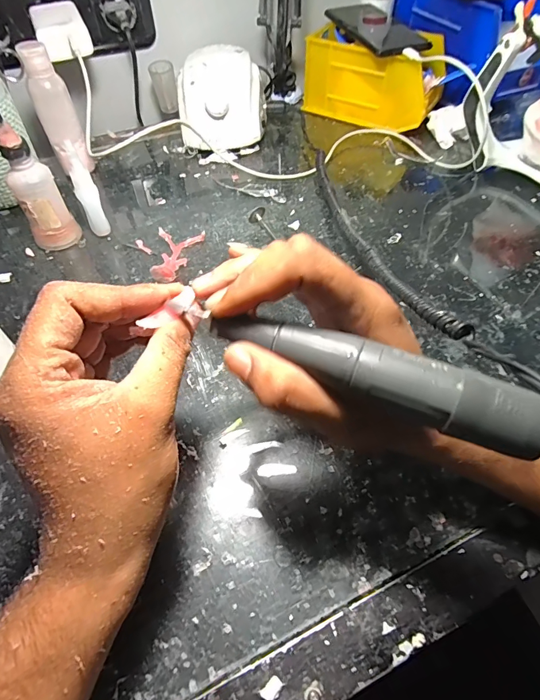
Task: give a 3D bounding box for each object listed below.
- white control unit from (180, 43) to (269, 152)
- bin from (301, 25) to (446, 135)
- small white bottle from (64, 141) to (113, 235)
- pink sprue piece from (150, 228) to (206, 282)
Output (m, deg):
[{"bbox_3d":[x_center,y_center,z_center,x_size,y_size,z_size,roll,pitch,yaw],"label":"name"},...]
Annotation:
[{"bbox_3d":[-0.059,-0.317,0.502,0.106,0.081,0.125,-4,54,-3],"label":"white control unit"},{"bbox_3d":[0.141,-0.368,0.538,0.172,0.088,0.093,25,58,17],"label":"bin"},{"bbox_3d":[-0.172,-0.147,0.371,0.019,0.084,0.018,-22,57,-16],"label":"small white bottle"},{"bbox_3d":[-0.086,-0.092,0.374,0.042,0.018,0.065,-2,54,-2],"label":"pink sprue piece"}]

